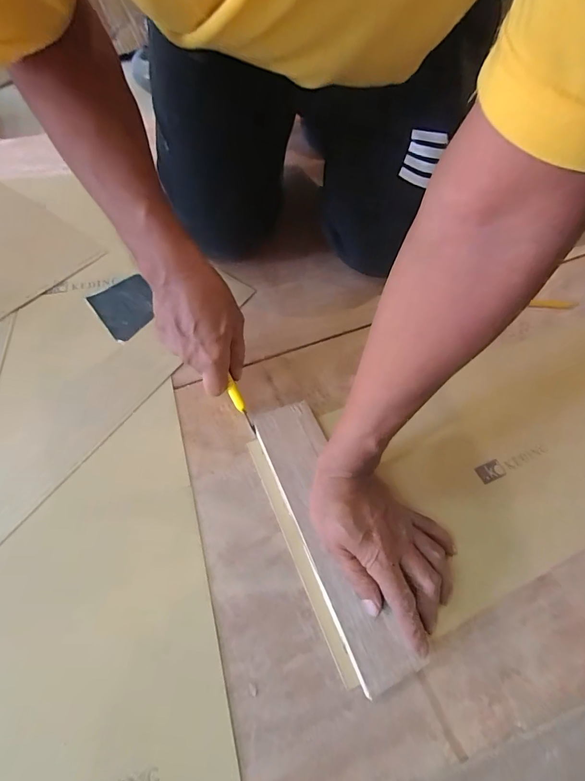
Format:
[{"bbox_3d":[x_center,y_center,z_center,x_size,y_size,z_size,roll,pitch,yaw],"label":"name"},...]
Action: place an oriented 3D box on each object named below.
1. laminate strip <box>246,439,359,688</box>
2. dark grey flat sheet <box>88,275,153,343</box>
[{"bbox_3d":[0.001,0.146,0.361,0.014,0.005,0.227,-18,60,-16],"label":"laminate strip"},{"bbox_3d":[-0.213,-0.108,0.497,0.070,0.008,0.084,-37,73,-15],"label":"dark grey flat sheet"}]

